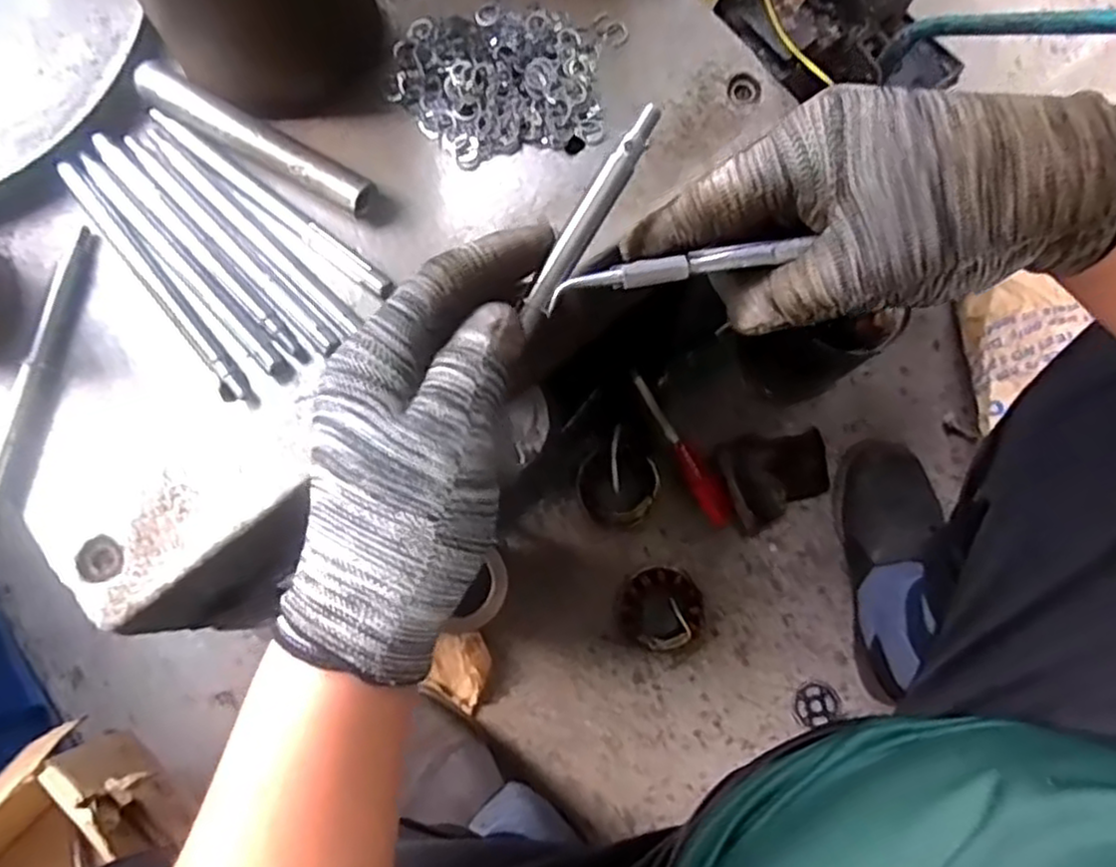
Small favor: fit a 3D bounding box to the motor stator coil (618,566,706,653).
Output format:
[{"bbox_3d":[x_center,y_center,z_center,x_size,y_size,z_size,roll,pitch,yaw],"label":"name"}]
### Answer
[{"bbox_3d":[0.107,0.182,0.765,0.082,0.040,0.082,0,77,-1],"label":"motor stator coil"}]

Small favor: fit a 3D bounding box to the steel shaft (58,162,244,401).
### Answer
[{"bbox_3d":[-0.209,-0.079,0.376,0.011,0.009,0.157,-37,81,-9],"label":"steel shaft"}]

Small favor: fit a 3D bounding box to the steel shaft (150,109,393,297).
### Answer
[{"bbox_3d":[-0.152,-0.122,0.386,0.158,0.007,0.011,36,79,7],"label":"steel shaft"}]

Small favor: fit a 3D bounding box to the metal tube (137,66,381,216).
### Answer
[{"bbox_3d":[-0.162,-0.155,0.390,0.139,0.018,0.020,29,78,5],"label":"metal tube"}]

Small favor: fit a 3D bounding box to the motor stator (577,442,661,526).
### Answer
[{"bbox_3d":[0.065,0.057,0.788,0.082,0.048,0.086,0,77,-1],"label":"motor stator"}]

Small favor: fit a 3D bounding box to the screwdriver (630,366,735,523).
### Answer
[{"bbox_3d":[0.139,0.015,0.811,0.034,0.024,0.193,-32,93,-8],"label":"screwdriver"}]

